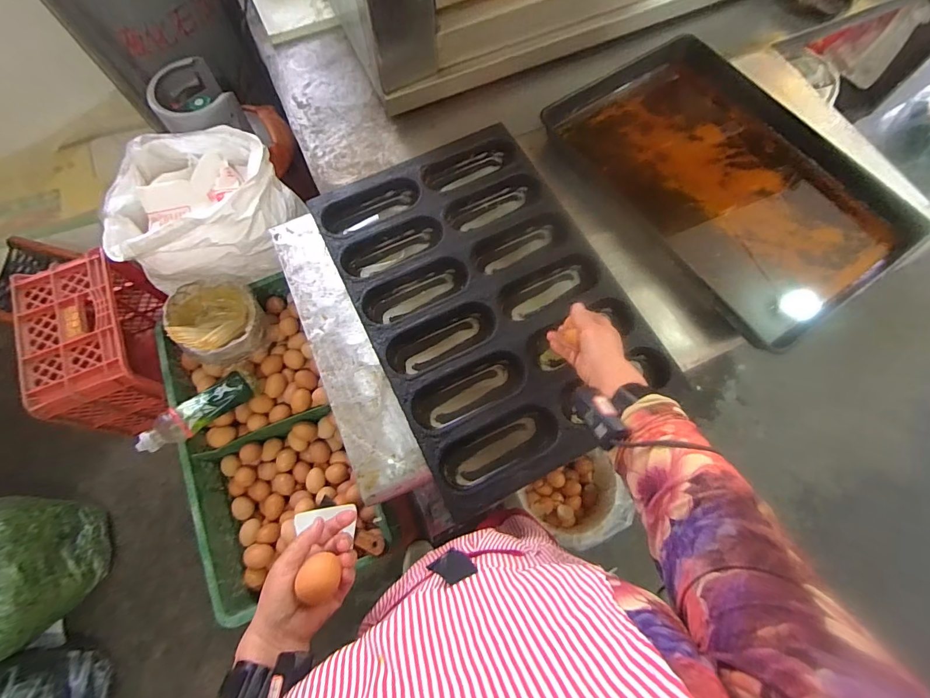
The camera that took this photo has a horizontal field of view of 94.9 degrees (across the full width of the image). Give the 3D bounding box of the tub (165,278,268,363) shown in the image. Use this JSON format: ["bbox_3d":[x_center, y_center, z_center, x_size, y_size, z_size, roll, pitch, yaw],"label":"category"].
[{"bbox_3d":[-0.511,-0.054,0.908,0.161,0.135,0.175,0,70,0],"label":"tub"}]

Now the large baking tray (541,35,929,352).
[{"bbox_3d":[0.499,-0.345,0.814,0.452,0.041,0.632,-31,73,-10],"label":"large baking tray"}]

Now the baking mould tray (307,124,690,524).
[{"bbox_3d":[0.029,-0.087,0.720,0.407,0.058,0.589,-25,72,-8],"label":"baking mould tray"}]

